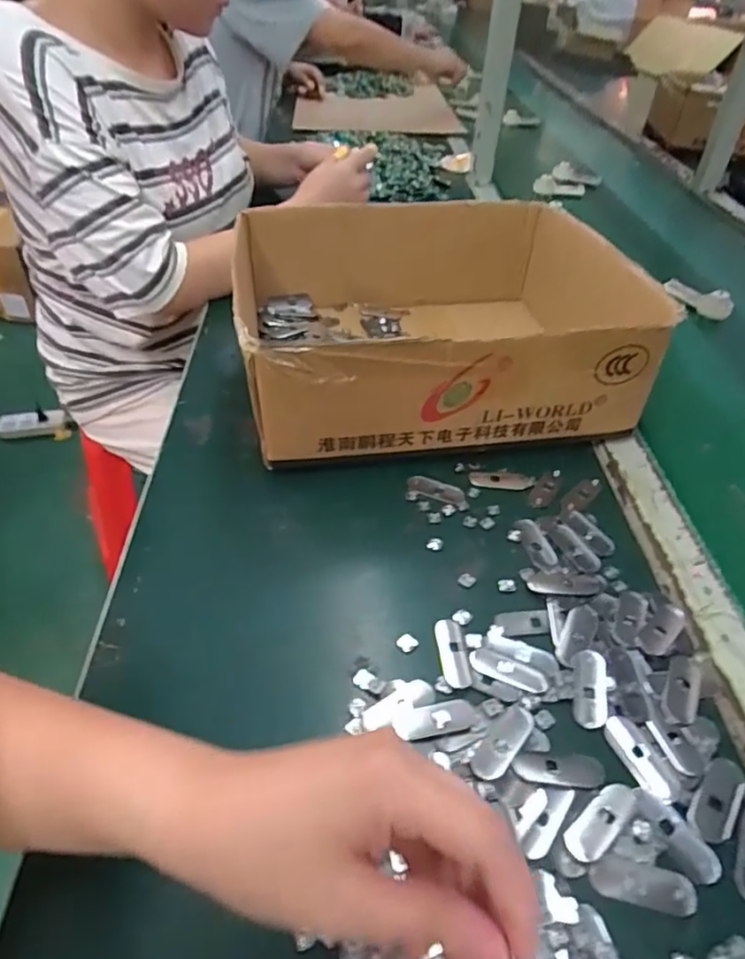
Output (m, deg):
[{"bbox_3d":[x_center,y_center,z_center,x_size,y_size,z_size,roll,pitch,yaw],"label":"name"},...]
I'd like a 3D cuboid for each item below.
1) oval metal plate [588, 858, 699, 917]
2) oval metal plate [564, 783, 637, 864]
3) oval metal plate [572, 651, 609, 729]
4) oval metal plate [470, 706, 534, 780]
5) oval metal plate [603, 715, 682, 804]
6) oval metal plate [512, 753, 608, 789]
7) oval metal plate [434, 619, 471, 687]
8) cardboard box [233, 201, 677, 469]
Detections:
[{"bbox_3d":[0.136,0.203,0.300,0.051,0.004,0.018,10,45,9],"label":"oval metal plate"},{"bbox_3d":[0.124,0.183,0.320,0.051,0.004,0.018,-29,52,-28],"label":"oval metal plate"},{"bbox_3d":[0.139,0.132,0.380,0.021,0.004,0.052,10,45,9],"label":"oval metal plate"},{"bbox_3d":[0.078,0.154,0.349,0.020,0.004,0.050,33,52,29],"label":"oval metal plate"},{"bbox_3d":[0.158,0.163,0.349,0.021,0.004,0.051,-20,48,-21],"label":"oval metal plate"},{"bbox_3d":[0.107,0.164,0.340,0.051,0.004,0.017,5,44,3],"label":"oval metal plate"},{"bbox_3d":[0.053,0.115,0.398,0.019,0.004,0.049,-3,44,-5],"label":"oval metal plate"},{"bbox_3d":[0.055,-0.153,0.588,0.348,0.130,0.273,-6,45,-8],"label":"cardboard box"}]

